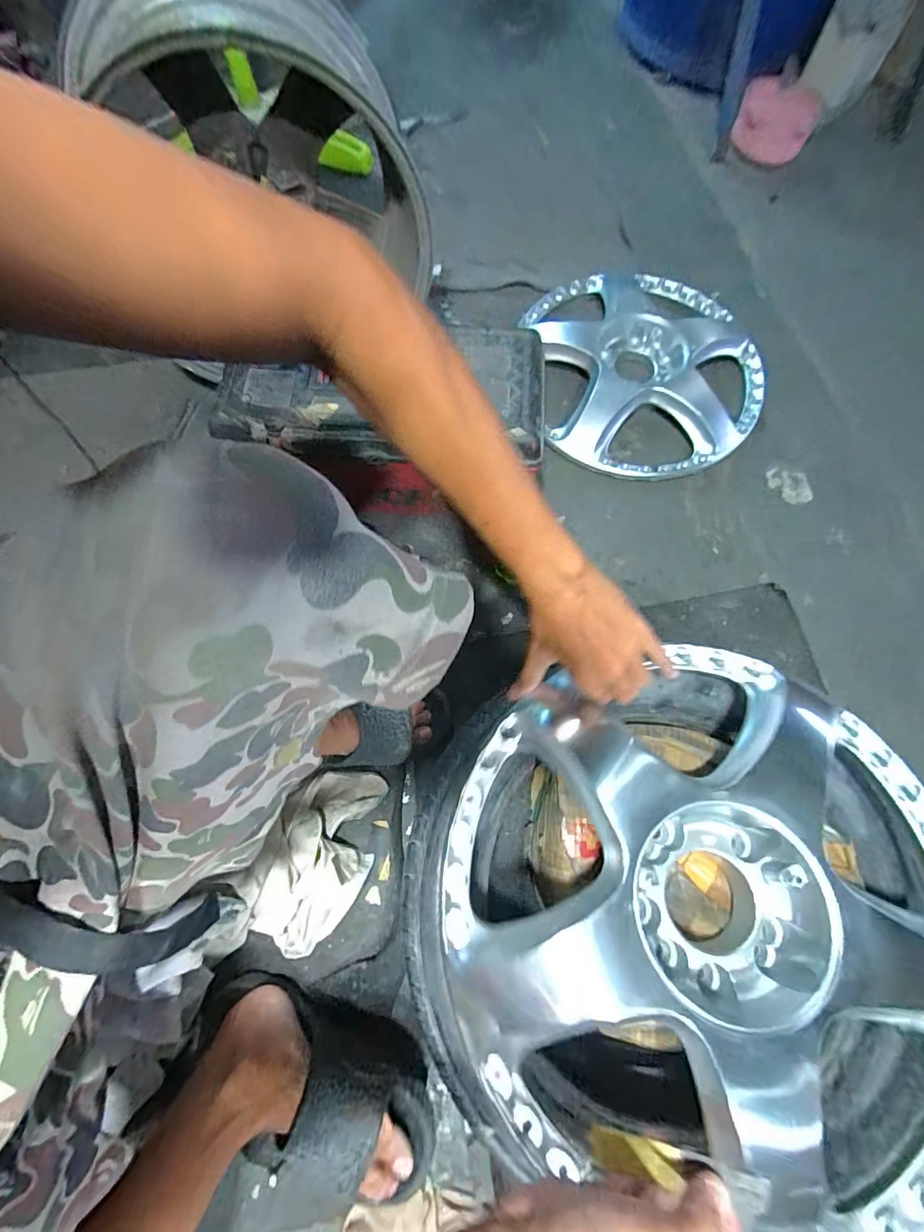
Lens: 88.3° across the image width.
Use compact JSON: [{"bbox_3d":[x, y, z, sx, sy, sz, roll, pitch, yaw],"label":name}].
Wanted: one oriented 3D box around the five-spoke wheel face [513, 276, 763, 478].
[{"bbox_3d":[0.317,-0.438,0.827,0.405,0.056,0.428,-5,72,-3],"label":"five-spoke wheel face"}]

